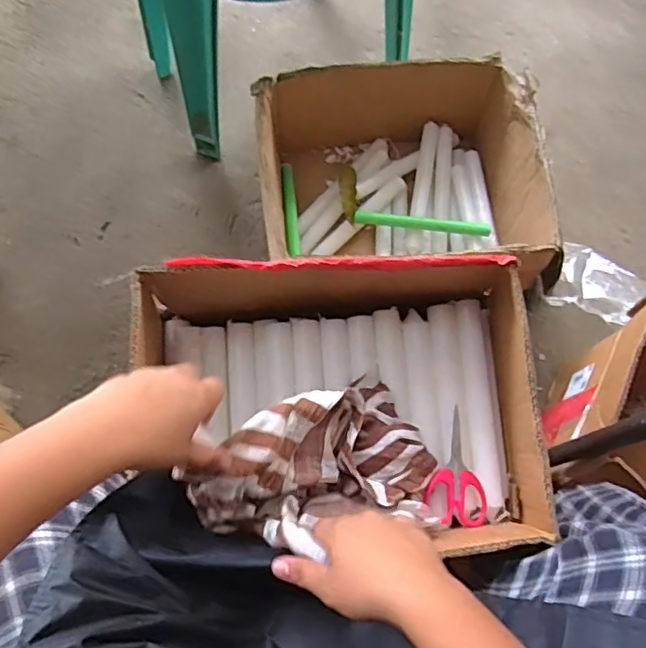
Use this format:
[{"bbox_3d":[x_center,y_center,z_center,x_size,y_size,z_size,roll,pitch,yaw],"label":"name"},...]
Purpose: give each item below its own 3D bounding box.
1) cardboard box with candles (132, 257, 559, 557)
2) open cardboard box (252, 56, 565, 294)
[{"bbox_3d":[0.010,0.070,0.568,0.358,0.146,0.237,-3,70,-2],"label":"cardboard box with candles"},{"bbox_3d":[0.133,-0.229,1.051,0.454,0.225,0.376,-5,70,-3],"label":"open cardboard box"}]

